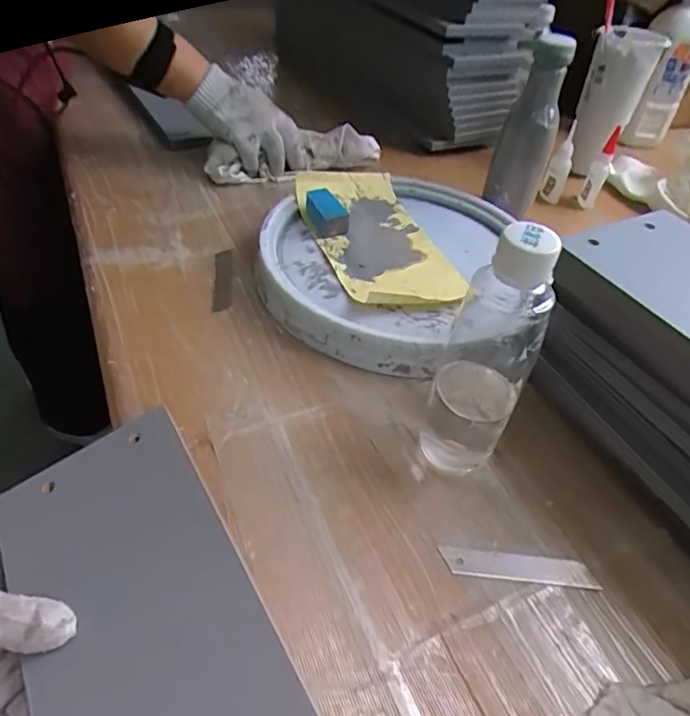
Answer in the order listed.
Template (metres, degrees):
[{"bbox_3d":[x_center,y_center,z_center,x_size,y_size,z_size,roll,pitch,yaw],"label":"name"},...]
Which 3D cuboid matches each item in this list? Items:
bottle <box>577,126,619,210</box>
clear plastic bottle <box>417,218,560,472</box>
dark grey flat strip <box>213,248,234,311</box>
[{"bbox_3d":[0.326,-0.240,0.695,0.023,0.094,0.026,24,46,16],"label":"bottle"},{"bbox_3d":[0.091,0.002,0.351,0.052,0.187,0.051,16,44,8],"label":"clear plastic bottle"},{"bbox_3d":[-0.117,-0.076,0.522,0.017,0.007,0.088,4,45,-15],"label":"dark grey flat strip"}]

